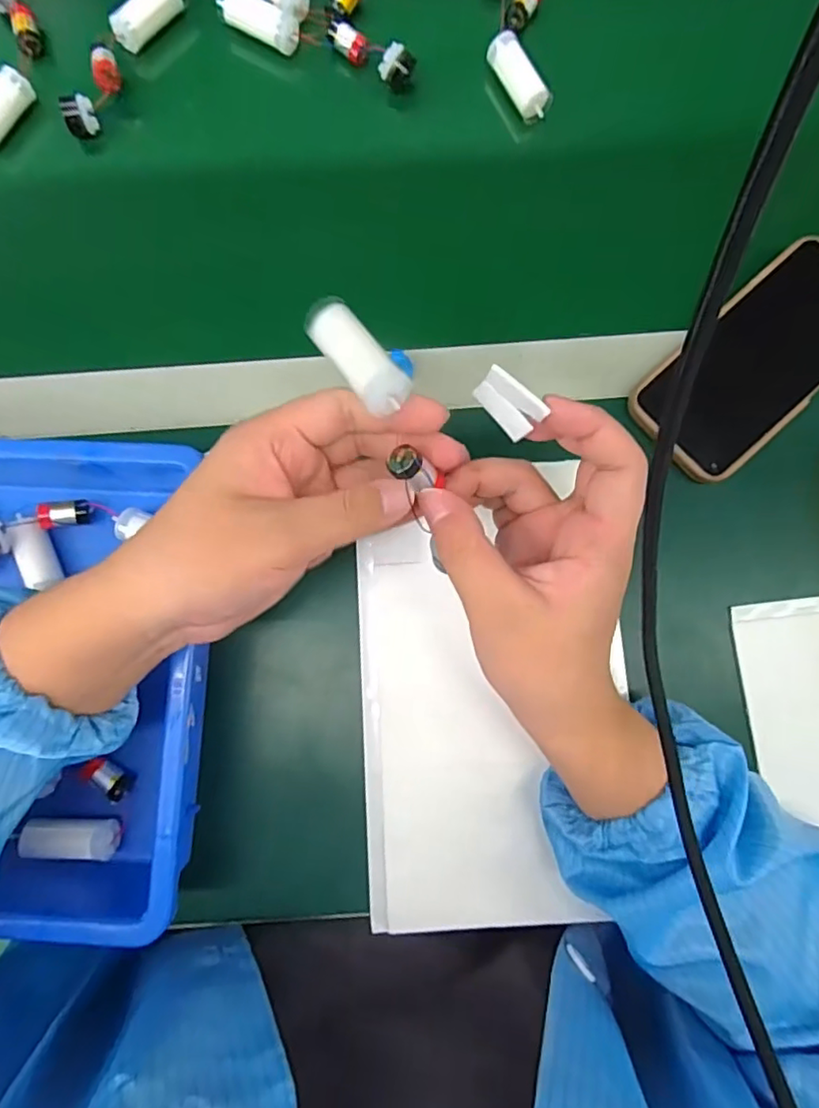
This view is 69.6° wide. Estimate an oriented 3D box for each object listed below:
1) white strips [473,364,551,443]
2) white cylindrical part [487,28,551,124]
[{"bbox_3d":[0.042,-0.064,0.251,0.029,0.029,0.010,44,87,4],"label":"white strips"},{"bbox_3d":[0.073,-0.316,0.390,0.018,0.015,0.053,-38,101,-3],"label":"white cylindrical part"}]

